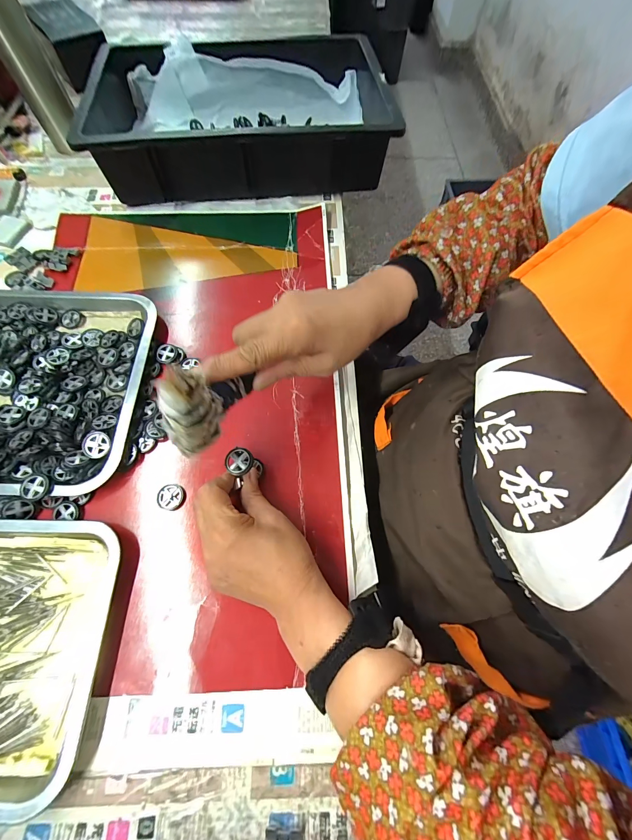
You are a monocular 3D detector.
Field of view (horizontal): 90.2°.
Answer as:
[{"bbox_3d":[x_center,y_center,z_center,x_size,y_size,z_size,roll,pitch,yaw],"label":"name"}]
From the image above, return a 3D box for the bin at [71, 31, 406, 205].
[{"bbox_3d":[-0.110,-0.463,0.485,0.405,0.099,0.265,-4,69,-3],"label":"bin"}]

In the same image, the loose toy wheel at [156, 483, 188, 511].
[{"bbox_3d":[-0.155,0.082,0.337,0.029,0.005,0.027,0,69,-1],"label":"loose toy wheel"}]

